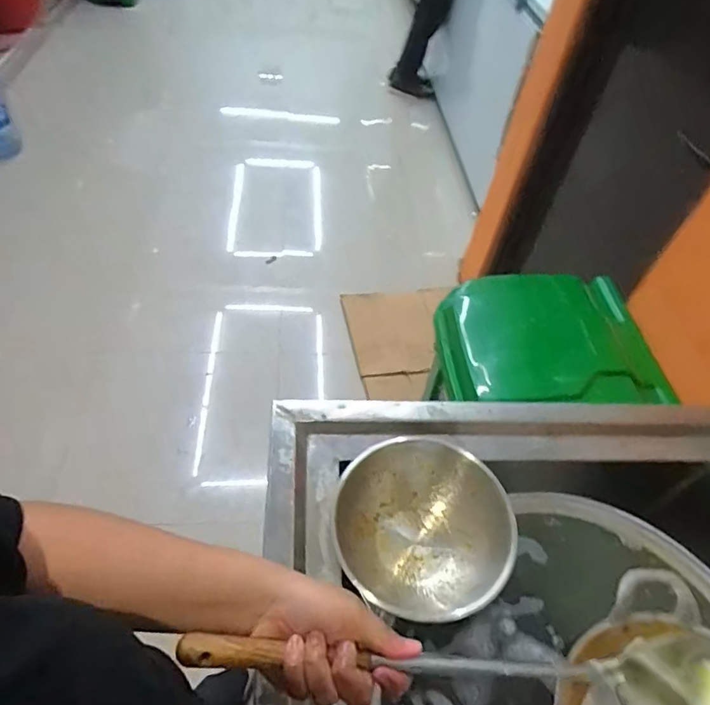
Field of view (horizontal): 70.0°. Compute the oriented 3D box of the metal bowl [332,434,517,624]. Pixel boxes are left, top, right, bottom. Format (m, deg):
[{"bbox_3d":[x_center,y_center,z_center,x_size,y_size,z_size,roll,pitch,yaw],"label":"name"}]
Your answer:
[{"bbox_3d":[0.074,0.200,0.574,0.168,0.088,0.191,-26,57,-26],"label":"metal bowl"}]

